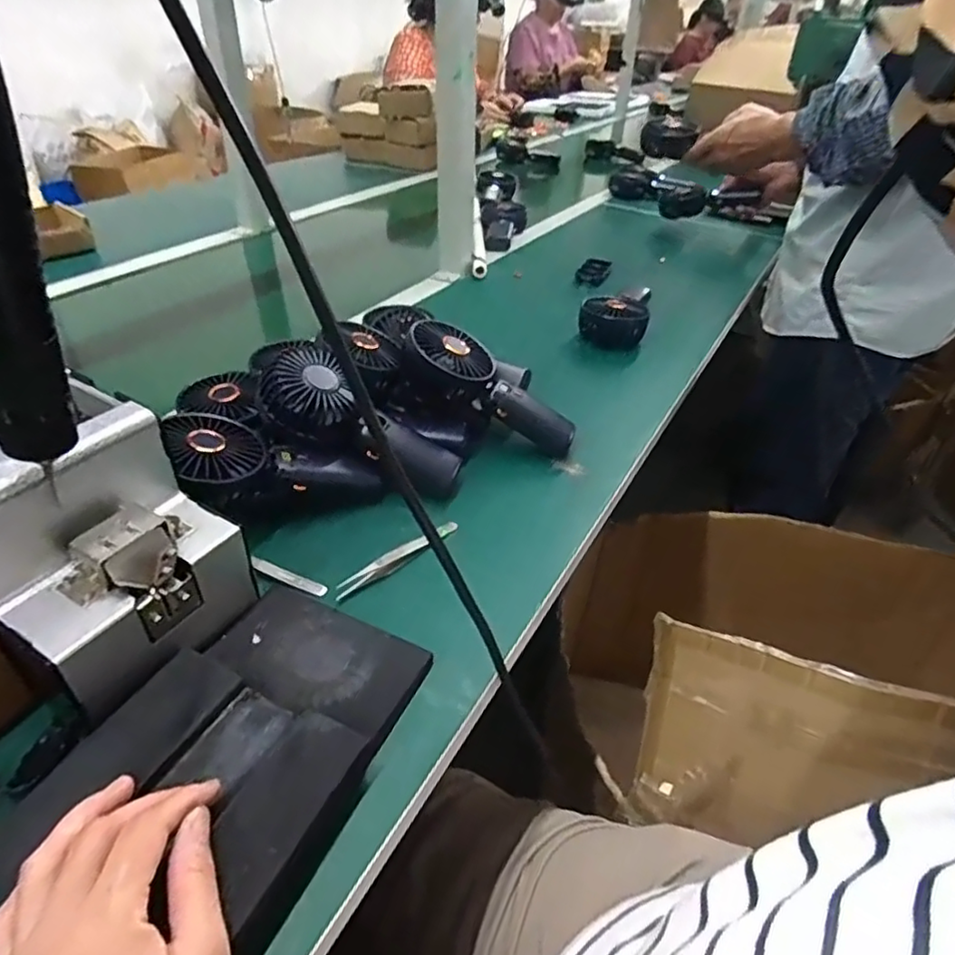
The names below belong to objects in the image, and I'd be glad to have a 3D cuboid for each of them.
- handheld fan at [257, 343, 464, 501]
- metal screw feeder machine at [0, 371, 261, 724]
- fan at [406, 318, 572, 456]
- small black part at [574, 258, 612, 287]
[{"bbox_3d":[-0.098,-0.045,0.536,0.182,0.044,0.069,32,35,-16],"label":"handheld fan"},{"bbox_3d":[-0.247,0.030,0.373,0.185,0.125,0.134,18,40,18],"label":"metal screw feeder machine"},{"bbox_3d":[0.010,-0.080,0.592,0.181,0.052,0.072,33,40,-6],"label":"fan"},{"bbox_3d":[0.178,-0.314,0.939,0.039,0.014,0.094,17,40,18],"label":"small black part"}]

